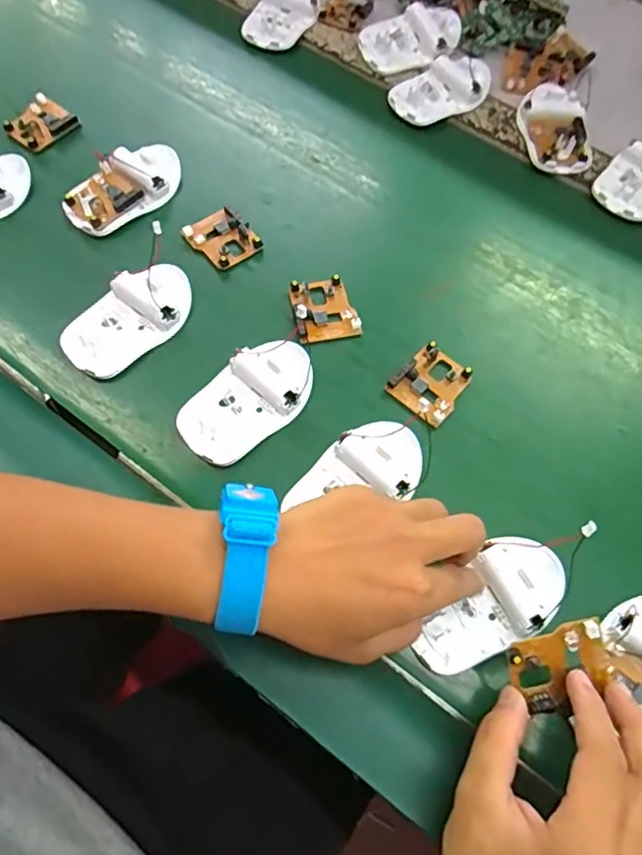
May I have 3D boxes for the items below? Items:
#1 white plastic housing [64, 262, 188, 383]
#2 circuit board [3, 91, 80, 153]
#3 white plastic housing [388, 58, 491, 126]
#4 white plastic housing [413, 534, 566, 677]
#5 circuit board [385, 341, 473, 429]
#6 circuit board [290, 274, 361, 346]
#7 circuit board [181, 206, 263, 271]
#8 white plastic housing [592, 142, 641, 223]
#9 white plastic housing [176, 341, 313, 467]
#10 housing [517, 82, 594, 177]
[{"bbox_3d":[-0.134,-0.078,0.406,0.054,0.017,0.093,39,69,15],"label":"white plastic housing"},{"bbox_3d":[-0.235,-0.255,0.492,0.040,0.012,0.048,35,68,13],"label":"circuit board"},{"bbox_3d":[0.108,-0.303,0.521,0.102,0.023,0.056,-20,67,-12],"label":"white plastic housing"},{"bbox_3d":[0.099,0.102,0.335,0.097,0.015,0.048,-39,72,-12],"label":"white plastic housing"},{"bbox_3d":[0.076,-0.030,0.400,0.044,0.009,0.049,40,69,15],"label":"circuit board"},{"bbox_3d":[0.002,-0.086,0.423,0.045,0.010,0.049,-11,66,-8],"label":"circuit board"},{"bbox_3d":[-0.075,-0.144,0.447,0.043,0.009,0.049,-37,71,-18],"label":"circuit board"},{"bbox_3d":[0.263,-0.203,0.482,0.055,0.028,0.079,39,69,15],"label":"white plastic housing"},{"bbox_3d":[-0.048,-0.019,0.385,0.094,0.017,0.054,-39,72,-19],"label":"white plastic housing"},{"bbox_3d":[0.199,-0.255,0.503,0.054,0.024,0.084,3,64,-1],"label":"housing"}]

